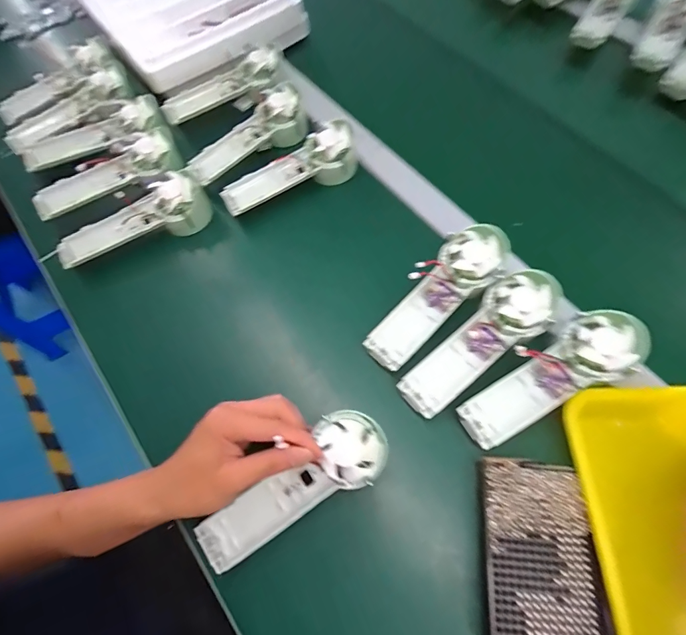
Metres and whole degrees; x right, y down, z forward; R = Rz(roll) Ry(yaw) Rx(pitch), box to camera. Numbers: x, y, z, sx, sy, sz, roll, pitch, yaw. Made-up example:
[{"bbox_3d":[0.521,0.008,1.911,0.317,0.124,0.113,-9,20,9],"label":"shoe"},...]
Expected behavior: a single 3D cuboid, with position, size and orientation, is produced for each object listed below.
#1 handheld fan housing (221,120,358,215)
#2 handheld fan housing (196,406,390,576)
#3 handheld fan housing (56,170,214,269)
[{"bbox_3d":[-0.065,-0.177,0.473,0.176,0.063,0.058,-28,69,-8],"label":"handheld fan housing"},{"bbox_3d":[-0.042,0.146,0.324,0.175,0.023,0.060,-36,70,0],"label":"handheld fan housing"},{"bbox_3d":[-0.252,-0.113,0.460,0.180,0.060,0.058,-22,68,-6],"label":"handheld fan housing"}]

